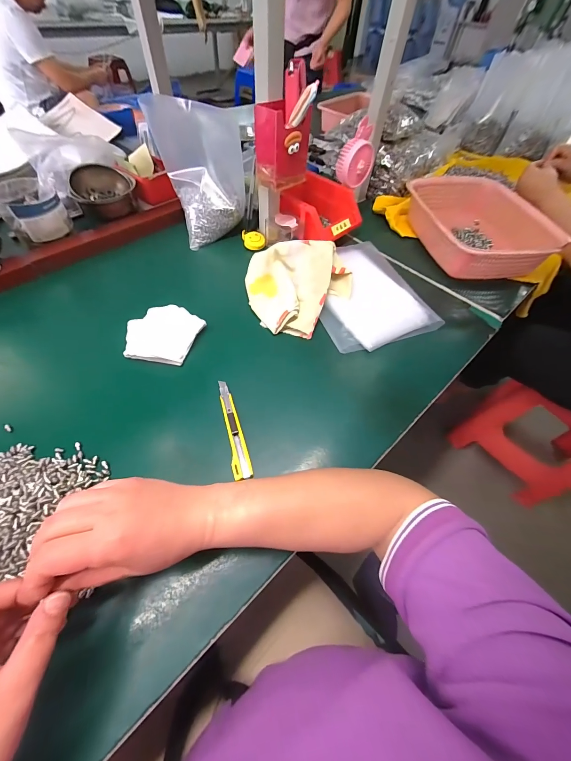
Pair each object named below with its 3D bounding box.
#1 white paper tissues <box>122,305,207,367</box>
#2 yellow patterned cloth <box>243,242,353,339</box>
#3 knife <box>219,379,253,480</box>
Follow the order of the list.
[{"bbox_3d":[-0.188,-0.072,0.433,0.107,0.017,0.100,15,57,7],"label":"white paper tissues"},{"bbox_3d":[0.024,-0.151,0.466,0.171,0.068,0.150,-1,56,-4],"label":"yellow patterned cloth"},{"bbox_3d":[-0.067,0.058,0.361,0.021,0.006,0.133,-14,58,-12],"label":"knife"}]

